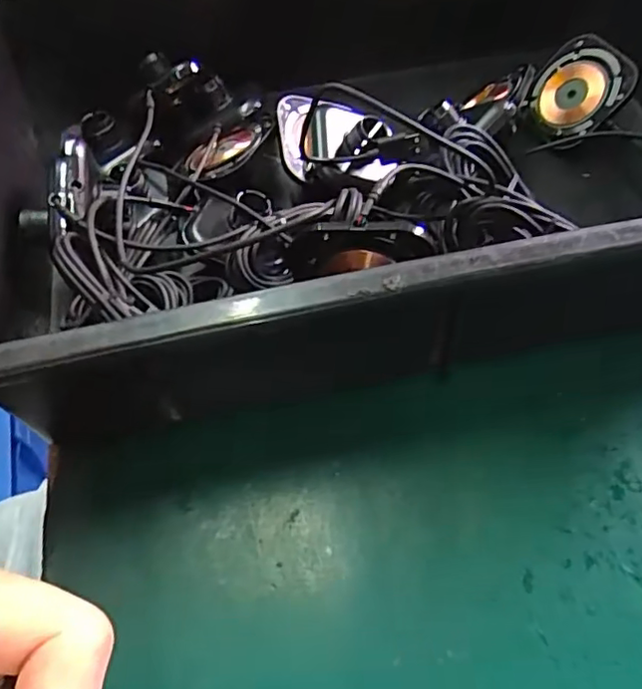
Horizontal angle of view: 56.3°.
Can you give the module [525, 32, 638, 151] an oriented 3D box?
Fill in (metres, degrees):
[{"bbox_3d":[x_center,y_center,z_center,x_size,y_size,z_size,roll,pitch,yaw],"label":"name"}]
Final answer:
[{"bbox_3d":[0.155,-0.156,0.367,0.057,0.015,0.060,-43,55,27],"label":"module"}]

